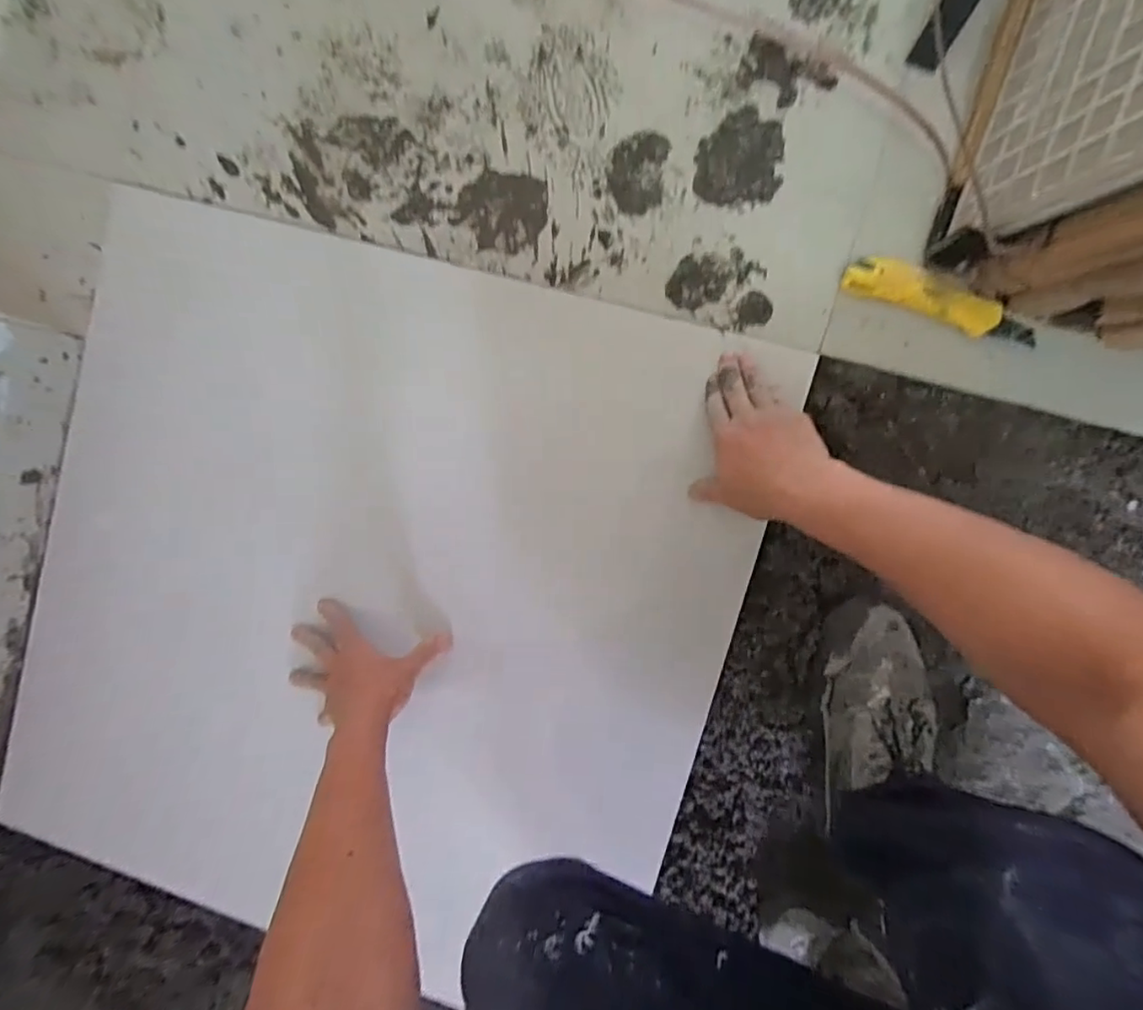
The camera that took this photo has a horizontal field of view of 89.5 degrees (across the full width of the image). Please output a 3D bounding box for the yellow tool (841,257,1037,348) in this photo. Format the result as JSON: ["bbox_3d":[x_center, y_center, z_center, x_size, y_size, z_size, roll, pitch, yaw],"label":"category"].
[{"bbox_3d":[0.351,-0.190,0.543,0.183,0.029,0.037,25,97,5],"label":"yellow tool"}]

